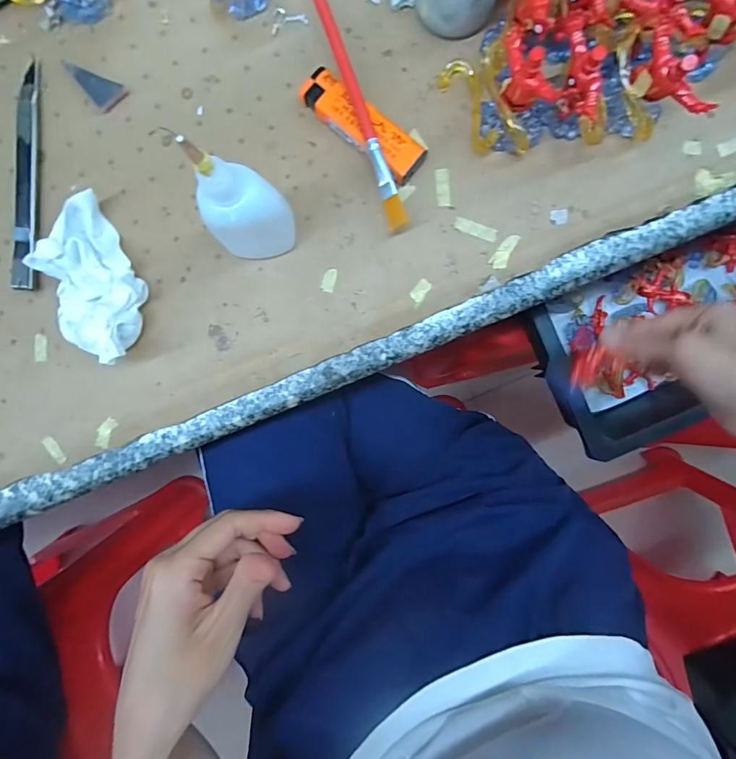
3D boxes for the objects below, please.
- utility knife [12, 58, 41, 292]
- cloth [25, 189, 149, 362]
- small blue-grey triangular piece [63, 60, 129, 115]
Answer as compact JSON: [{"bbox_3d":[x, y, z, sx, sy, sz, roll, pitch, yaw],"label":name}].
[{"bbox_3d":[-0.209,-0.125,0.259,0.013,0.013,0.138,0,92,1],"label":"utility knife"},{"bbox_3d":[-0.160,-0.060,0.247,0.050,0.033,0.095,2,92,1],"label":"cloth"},{"bbox_3d":[-0.166,-0.183,0.260,0.020,0.005,0.036,-40,91,2],"label":"small blue-grey triangular piece"}]

